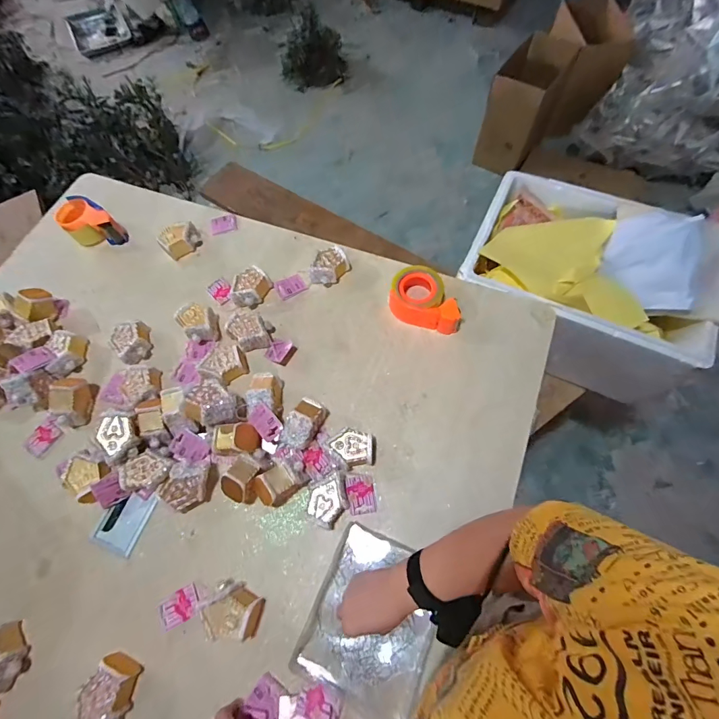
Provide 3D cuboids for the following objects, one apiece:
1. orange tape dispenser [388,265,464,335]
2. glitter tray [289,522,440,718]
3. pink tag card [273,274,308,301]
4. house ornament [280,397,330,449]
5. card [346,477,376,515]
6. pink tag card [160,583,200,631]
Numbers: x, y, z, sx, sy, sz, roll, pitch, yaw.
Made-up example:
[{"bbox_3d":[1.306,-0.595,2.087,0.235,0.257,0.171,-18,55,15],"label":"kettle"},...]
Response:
[{"bbox_3d":[0.124,-0.110,0.757,0.116,0.055,0.149,-28,69,-9],"label":"orange tape dispenser"},{"bbox_3d":[0.023,0.385,0.579,0.179,0.017,0.211,24,70,12],"label":"glitter tray"},{"bbox_3d":[-0.146,-0.156,0.824,0.060,0.008,0.045,-30,78,-9],"label":"pink tag card"},{"bbox_3d":[-0.096,0.113,0.671,0.045,0.064,0.088,23,70,11],"label":"house ornament"},{"bbox_3d":[0.002,0.229,0.651,0.044,0.006,0.058,-4,68,-12],"label":"card"},{"bbox_3d":[-0.281,0.388,0.606,0.055,0.004,0.045,-21,76,-19],"label":"pink tag card"}]

